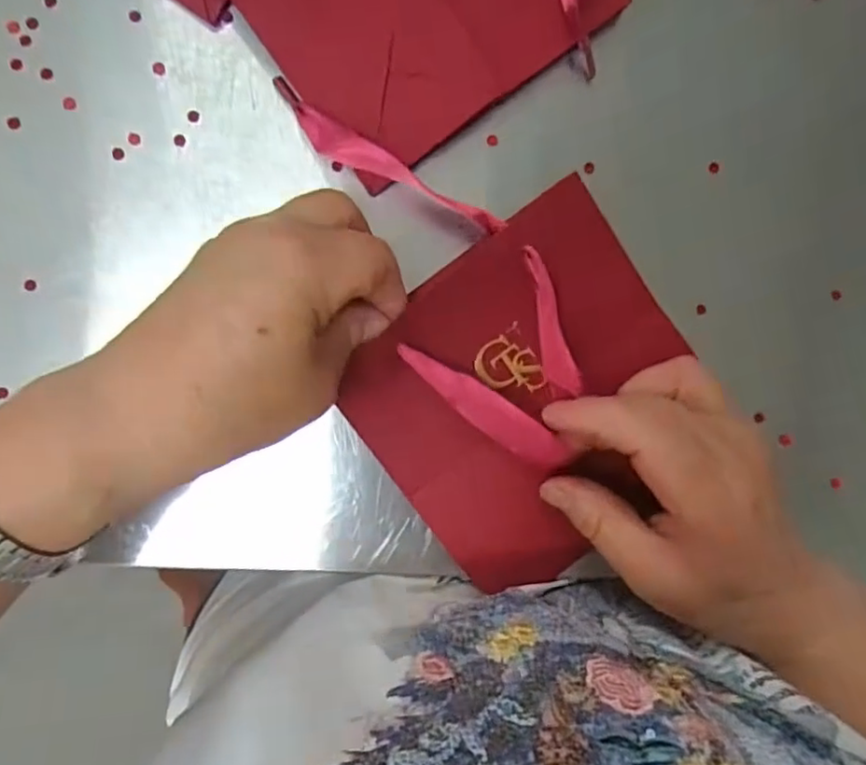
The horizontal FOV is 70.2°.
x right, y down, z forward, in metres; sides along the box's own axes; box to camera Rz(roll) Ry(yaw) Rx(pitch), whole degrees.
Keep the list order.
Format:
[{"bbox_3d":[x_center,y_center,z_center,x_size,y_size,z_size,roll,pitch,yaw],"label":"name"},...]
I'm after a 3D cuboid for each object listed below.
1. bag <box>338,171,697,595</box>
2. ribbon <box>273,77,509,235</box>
[{"bbox_3d":[0.044,0.005,0.263,0.138,0.022,0.130,-37,93,-2],"label":"bag"},{"bbox_3d":[-0.021,-0.091,0.261,0.112,0.007,0.017,32,88,-5],"label":"ribbon"}]

